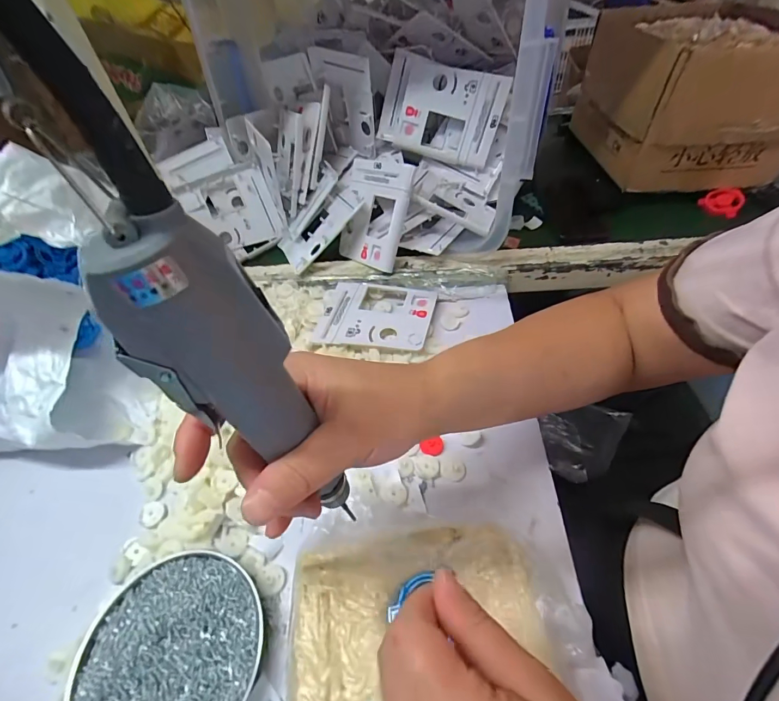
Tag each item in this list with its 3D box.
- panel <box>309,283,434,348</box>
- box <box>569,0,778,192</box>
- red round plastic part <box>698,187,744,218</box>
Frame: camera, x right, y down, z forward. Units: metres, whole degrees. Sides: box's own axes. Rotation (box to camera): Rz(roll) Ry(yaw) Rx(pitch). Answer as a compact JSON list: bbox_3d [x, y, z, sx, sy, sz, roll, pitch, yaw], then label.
[{"bbox_3d":[-0.017,-0.046,0.508,0.142,0.015,0.112,6,50,12],"label":"panel"},{"bbox_3d":[0.465,-0.423,0.636,0.240,0.170,0.314,-2,49,5],"label":"box"},{"bbox_3d":[0.508,-0.227,0.600,0.051,0.032,0.047,30,57,26],"label":"red round plastic part"}]

